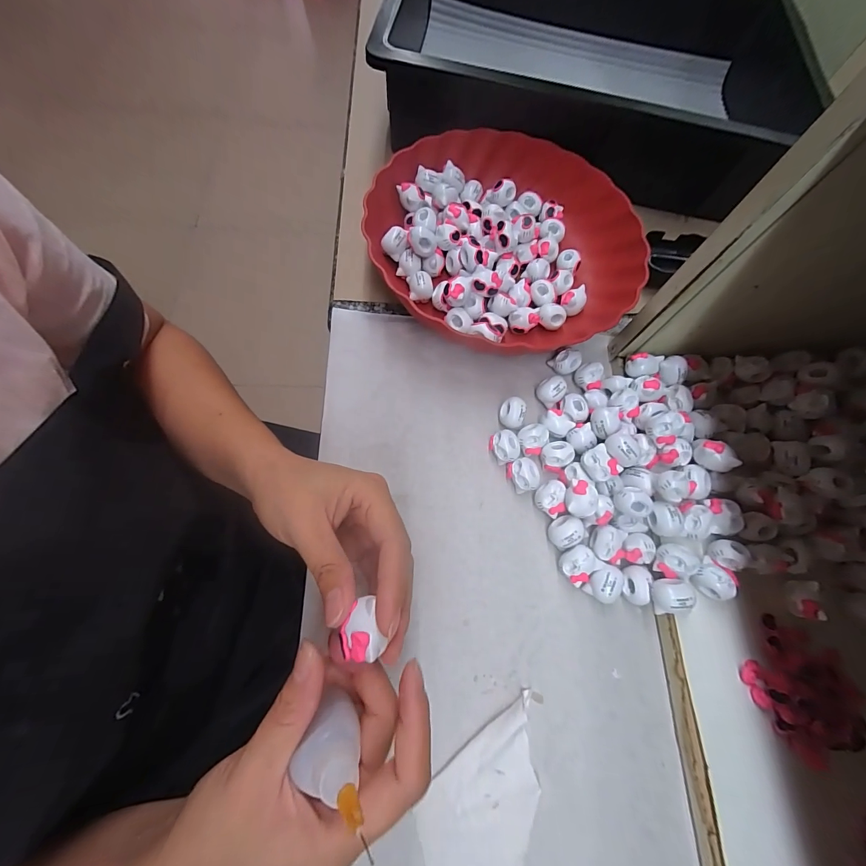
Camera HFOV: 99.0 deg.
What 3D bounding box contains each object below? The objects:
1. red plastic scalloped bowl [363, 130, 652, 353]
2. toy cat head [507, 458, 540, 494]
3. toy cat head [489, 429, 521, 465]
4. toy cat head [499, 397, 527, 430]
[{"bbox_3d":[0.065,-0.178,0.343,0.234,0.056,0.221,3,68,-7],"label":"red plastic scalloped bowl"},{"bbox_3d":[0.070,0.033,0.284,0.021,0.015,0.024,-5,69,-10],"label":"toy cat head"},{"bbox_3d":[0.058,0.011,0.293,0.021,0.018,0.025,-17,72,-15],"label":"toy cat head"},{"bbox_3d":[0.065,-0.015,0.304,0.020,0.020,0.024,17,67,-1],"label":"toy cat head"}]

